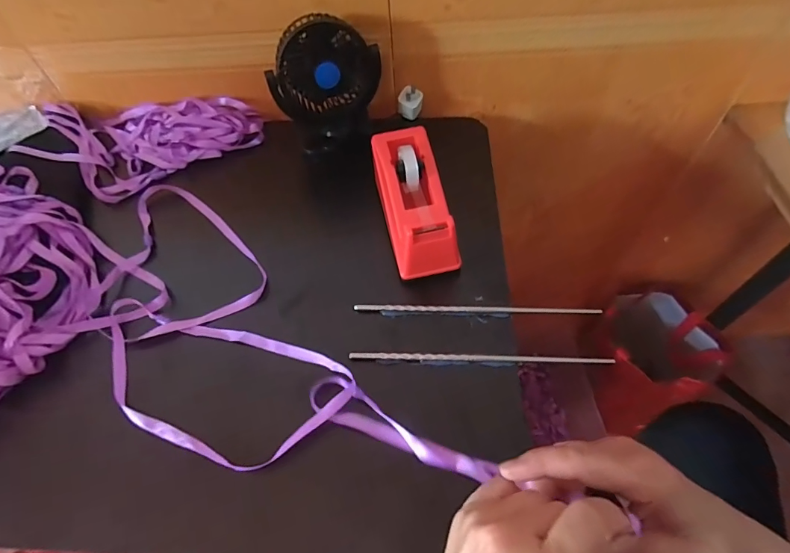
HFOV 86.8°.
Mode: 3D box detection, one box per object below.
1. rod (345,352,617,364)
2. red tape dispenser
[{"bbox_3d":[0.073,0.070,0.357,0.222,0.006,0.008,0,56,5],"label":"rod"},{"bbox_3d":[0.017,-0.084,0.410,0.060,0.054,0.159,-12,68,-3],"label":"red tape dispenser"}]

